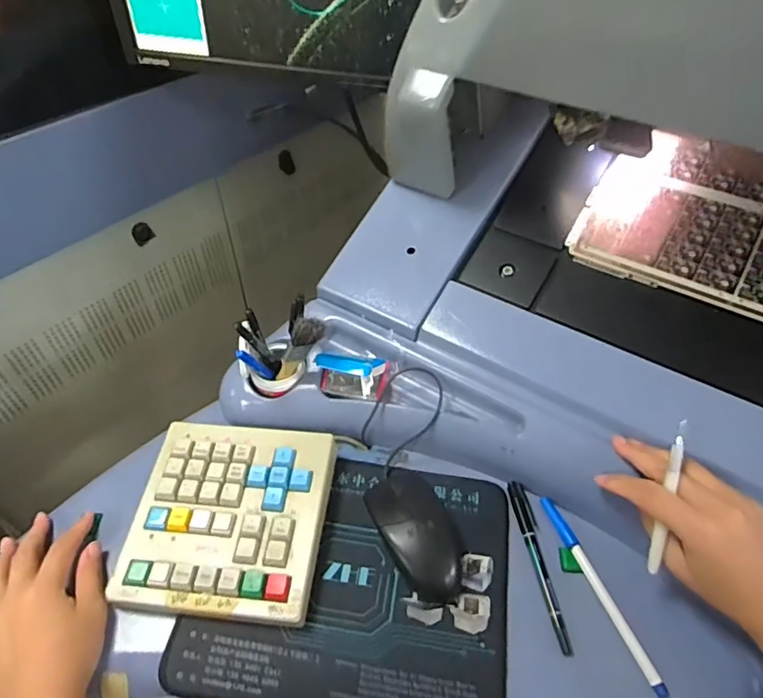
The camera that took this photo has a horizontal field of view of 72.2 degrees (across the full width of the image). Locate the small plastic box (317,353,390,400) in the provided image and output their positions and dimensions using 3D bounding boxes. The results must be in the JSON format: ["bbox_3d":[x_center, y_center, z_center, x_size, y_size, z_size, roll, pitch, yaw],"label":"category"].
[{"bbox_3d":[-0.027,0.026,0.509,0.070,0.036,0.041,4,47,2],"label":"small plastic box"}]

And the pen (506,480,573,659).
[{"bbox_3d":[0.135,0.179,0.444,0.017,0.010,0.140,-6,47,-7],"label":"pen"}]

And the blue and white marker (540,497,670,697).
[{"bbox_3d":[0.178,0.194,0.428,0.013,0.009,0.160,-15,49,-14],"label":"blue and white marker"}]

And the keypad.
[{"bbox_3d":[-0.130,0.139,0.450,0.160,0.029,0.162,6,47,4],"label":"keypad"}]

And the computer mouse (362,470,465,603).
[{"bbox_3d":[0.035,0.156,0.445,0.065,0.029,0.105,-20,51,-19],"label":"computer mouse"}]

